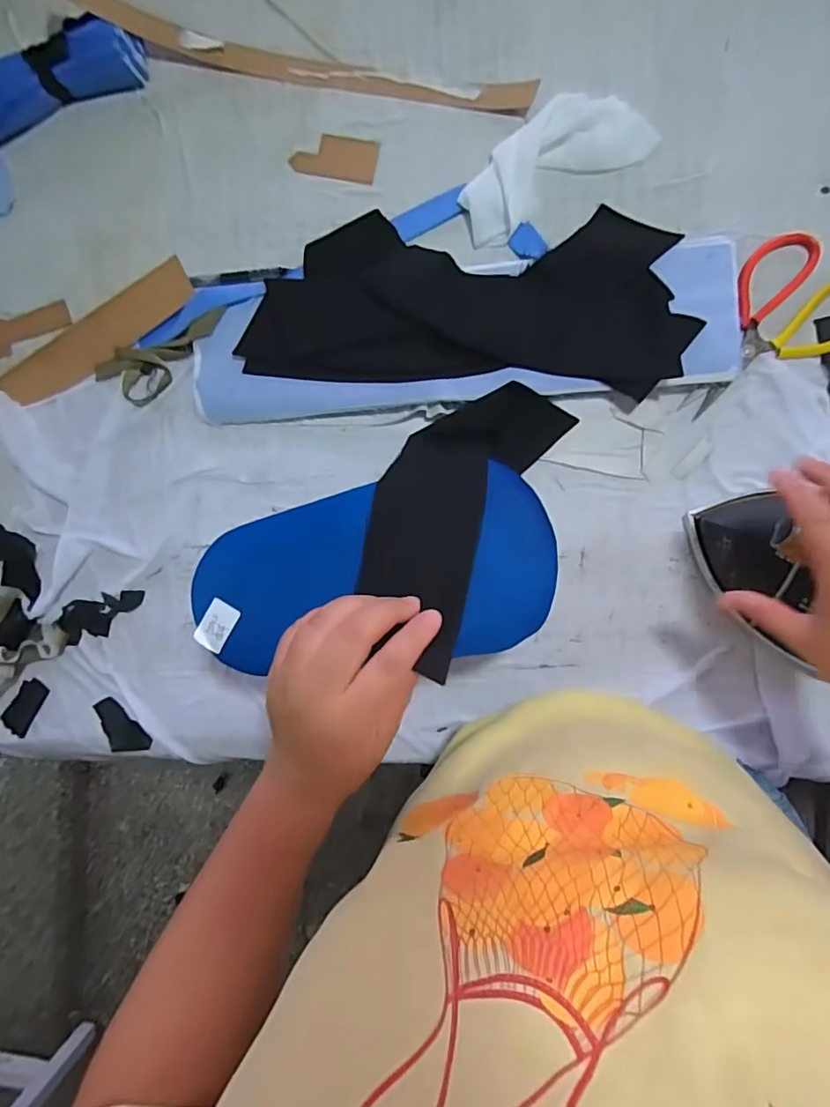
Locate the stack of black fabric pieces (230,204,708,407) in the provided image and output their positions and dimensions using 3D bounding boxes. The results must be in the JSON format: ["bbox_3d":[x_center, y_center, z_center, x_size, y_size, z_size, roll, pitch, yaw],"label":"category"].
[{"bbox_3d":[0.039,-0.234,0.471,0.380,0.034,0.158,7,91,7],"label":"stack of black fabric pieces"}]

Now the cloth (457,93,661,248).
[{"bbox_3d":[0.121,-0.361,0.475,0.175,0.018,0.082,-30,87,6],"label":"cloth"}]

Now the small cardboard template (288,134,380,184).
[{"bbox_3d":[-0.077,-0.384,0.506,0.084,0.004,0.041,14,92,7],"label":"small cardboard template"}]

